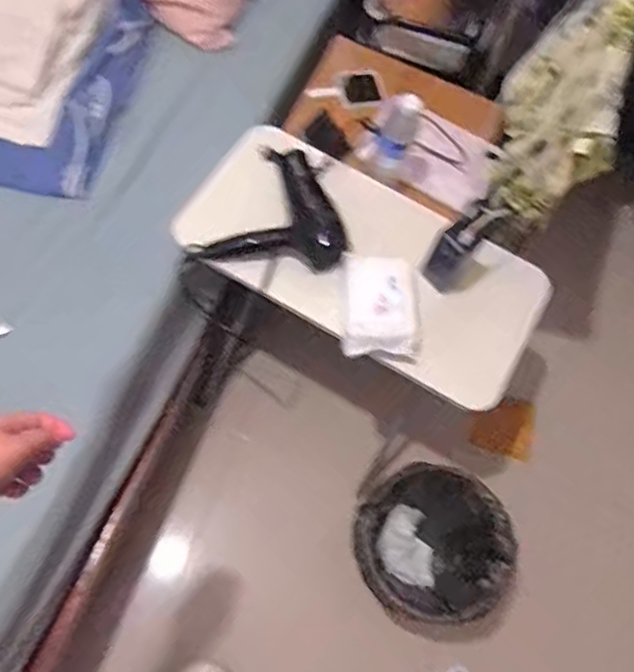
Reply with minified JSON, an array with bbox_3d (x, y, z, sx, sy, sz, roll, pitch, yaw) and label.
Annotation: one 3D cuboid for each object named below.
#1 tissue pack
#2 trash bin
[{"bbox_3d":[0.098,-0.046,1.007,0.117,0.042,0.160,1,67,-3],"label":"tissue pack"},{"bbox_3d":[0.213,0.405,1.246,0.268,0.253,0.271,-20,70,-11],"label":"trash bin"}]

